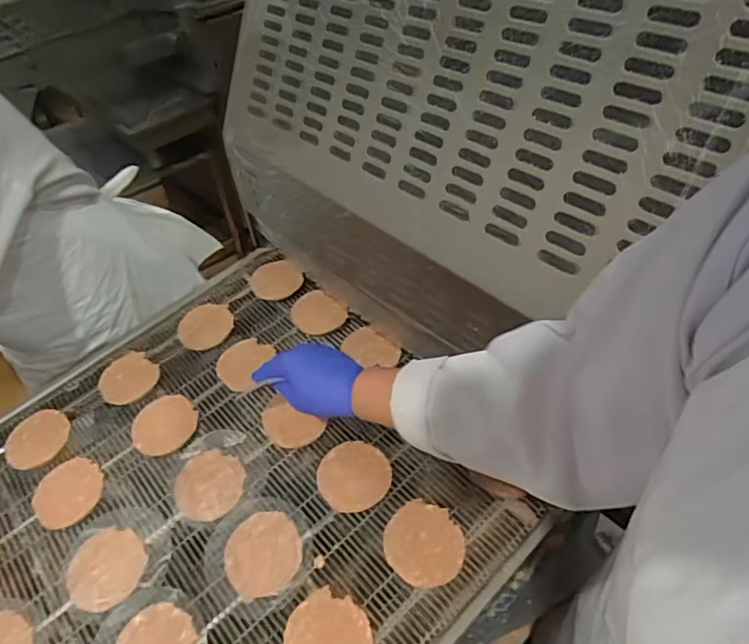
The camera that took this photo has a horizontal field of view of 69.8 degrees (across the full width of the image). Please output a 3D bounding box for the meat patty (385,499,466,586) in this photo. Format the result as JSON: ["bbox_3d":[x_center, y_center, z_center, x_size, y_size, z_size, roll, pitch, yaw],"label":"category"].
[{"bbox_3d":[0.054,0.237,0.577,0.083,0.008,0.081,-2,46,2],"label":"meat patty"}]

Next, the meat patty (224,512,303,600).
[{"bbox_3d":[-0.124,0.254,0.591,0.083,0.009,0.085,-2,46,2],"label":"meat patty"}]

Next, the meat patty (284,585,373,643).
[{"bbox_3d":[-0.047,0.314,0.531,0.083,0.012,0.080,28,54,28],"label":"meat patty"}]

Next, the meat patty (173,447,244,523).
[{"bbox_3d":[-0.200,0.196,0.652,0.078,0.007,0.083,-2,46,2],"label":"meat patty"}]

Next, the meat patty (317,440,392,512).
[{"bbox_3d":[-0.024,0.181,0.638,0.084,0.011,0.081,-1,46,3],"label":"meat patty"}]

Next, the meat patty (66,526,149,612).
[{"bbox_3d":[-0.300,0.275,0.601,0.085,0.004,0.082,-2,46,2],"label":"meat patty"}]

